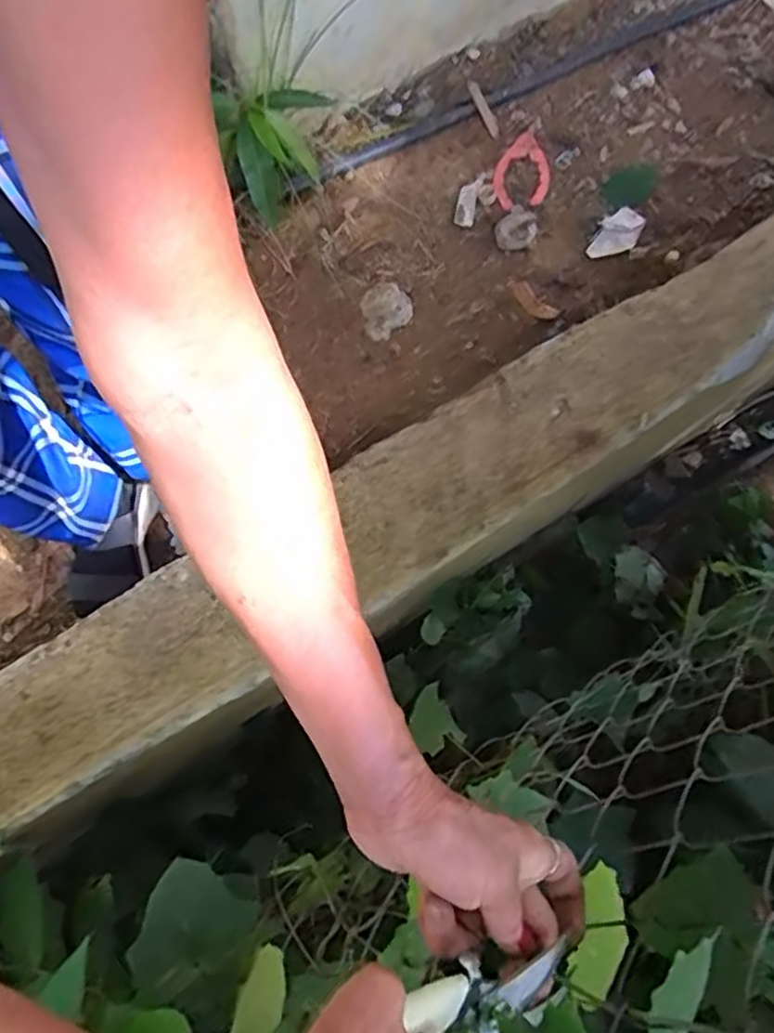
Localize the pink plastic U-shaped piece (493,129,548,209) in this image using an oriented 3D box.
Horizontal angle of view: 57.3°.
[{"bbox_3d":[0.218,-0.556,1.144,0.087,0.011,0.153,21,72,6],"label":"pink plastic U-shaped piece"}]

